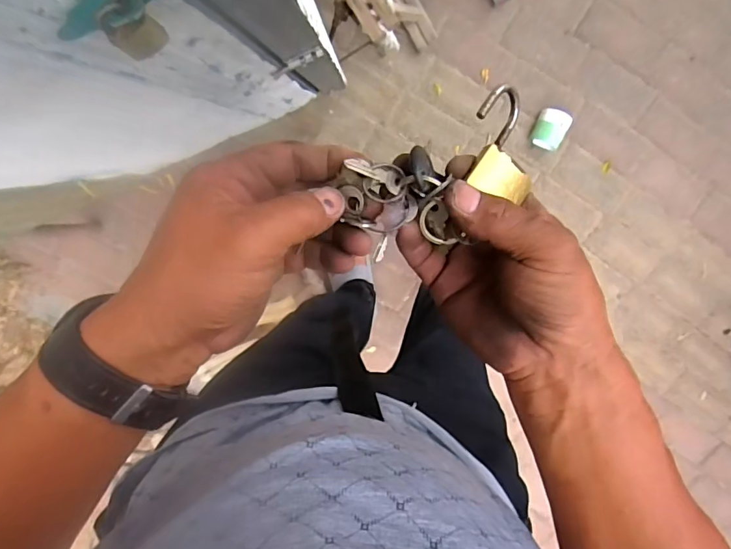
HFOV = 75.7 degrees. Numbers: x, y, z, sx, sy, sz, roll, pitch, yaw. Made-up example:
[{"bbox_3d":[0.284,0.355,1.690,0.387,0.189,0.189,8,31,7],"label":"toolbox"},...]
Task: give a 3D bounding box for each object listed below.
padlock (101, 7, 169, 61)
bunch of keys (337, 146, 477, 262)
[{"bbox_3d":[-0.129,-0.135,0.263,0.025,0.040,0.011,-41,99,8],"label":"padlock"},{"bbox_3d":[0.020,-0.039,0.263,0.061,0.024,0.054,-13,97,3],"label":"bunch of keys"}]

